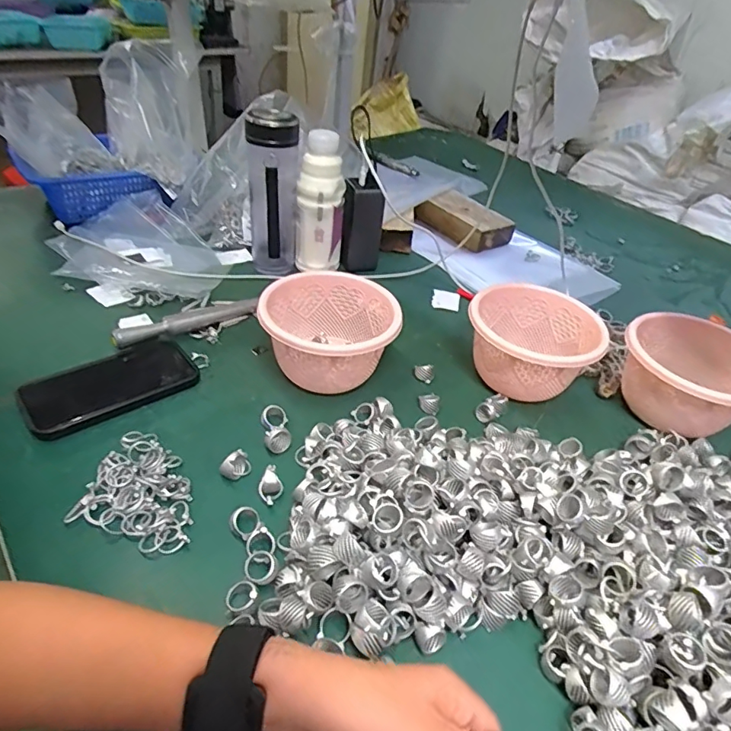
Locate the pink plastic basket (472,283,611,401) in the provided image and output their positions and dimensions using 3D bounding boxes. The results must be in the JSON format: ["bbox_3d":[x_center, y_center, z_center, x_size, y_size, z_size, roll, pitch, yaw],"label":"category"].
[{"bbox_3d":[0.188,-0.021,0.582,0.139,0.089,0.130,12,40,7],"label":"pink plastic basket"}]

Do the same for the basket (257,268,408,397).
[{"bbox_3d":[-0.041,-0.029,0.551,0.136,0.090,0.141,4,40,-3],"label":"basket"}]

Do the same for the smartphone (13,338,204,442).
[{"bbox_3d":[-0.258,0.018,0.507,0.084,0.018,0.158,35,48,30],"label":"smartphone"}]

